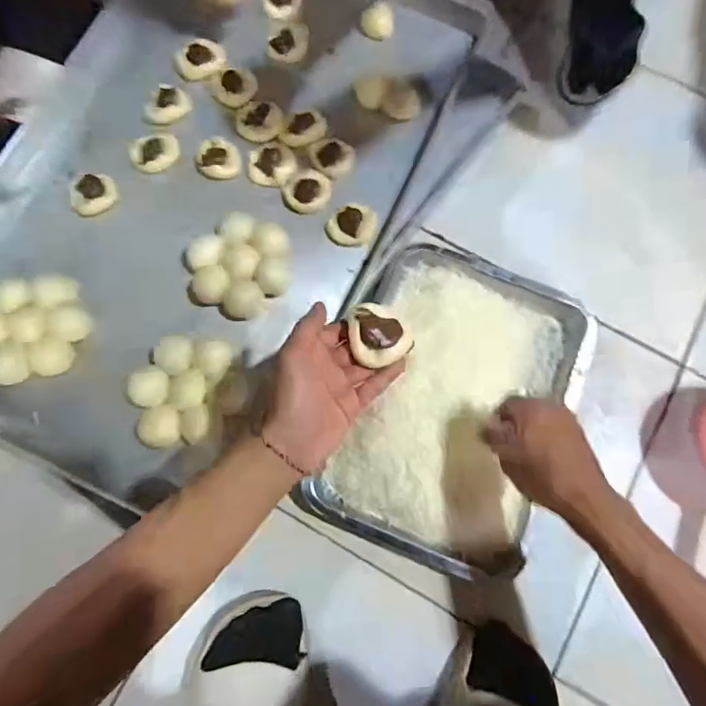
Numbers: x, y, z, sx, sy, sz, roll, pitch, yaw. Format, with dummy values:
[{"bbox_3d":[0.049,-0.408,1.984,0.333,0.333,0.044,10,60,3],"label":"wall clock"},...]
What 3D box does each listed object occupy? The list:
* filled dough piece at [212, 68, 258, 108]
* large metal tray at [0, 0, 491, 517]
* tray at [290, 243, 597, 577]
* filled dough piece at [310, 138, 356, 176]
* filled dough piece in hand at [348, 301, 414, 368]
[{"bbox_3d":[-0.151,-0.336,0.589,0.059,0.012,0.051,31,79,5],"label":"filled dough piece"},{"bbox_3d":[-0.174,-0.204,0.565,0.433,0.072,0.713,27,79,5],"label":"large metal tray"},{"bbox_3d":[0.117,0.056,0.537,0.245,0.060,0.352,22,78,3],"label":"tray"},{"bbox_3d":[-0.023,-0.238,0.562,0.048,0.011,0.054,-35,81,-8],"label":"filled dough piece"},{"bbox_3d":[0.024,-0.016,0.394,0.053,0.019,0.050,-6,78,-2],"label":"filled dough piece in hand"}]

